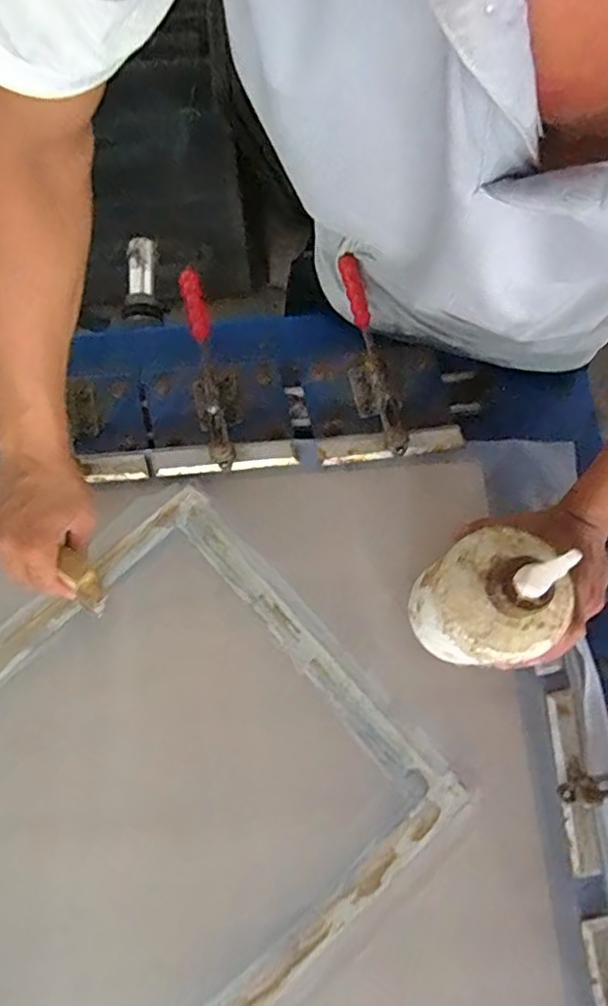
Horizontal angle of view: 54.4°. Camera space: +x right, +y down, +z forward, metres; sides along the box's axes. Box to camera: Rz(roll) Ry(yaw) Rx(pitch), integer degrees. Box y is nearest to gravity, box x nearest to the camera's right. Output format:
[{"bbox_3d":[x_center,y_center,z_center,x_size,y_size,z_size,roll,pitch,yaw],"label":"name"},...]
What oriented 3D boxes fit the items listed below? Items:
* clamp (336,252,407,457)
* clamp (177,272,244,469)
[{"bbox_3d":[0.067,-0.146,0.611,0.041,0.069,0.210,-12,77,-1],"label":"clamp"},{"bbox_3d":[-0.099,-0.134,0.612,0.048,0.059,0.203,-16,77,-2],"label":"clamp"}]

